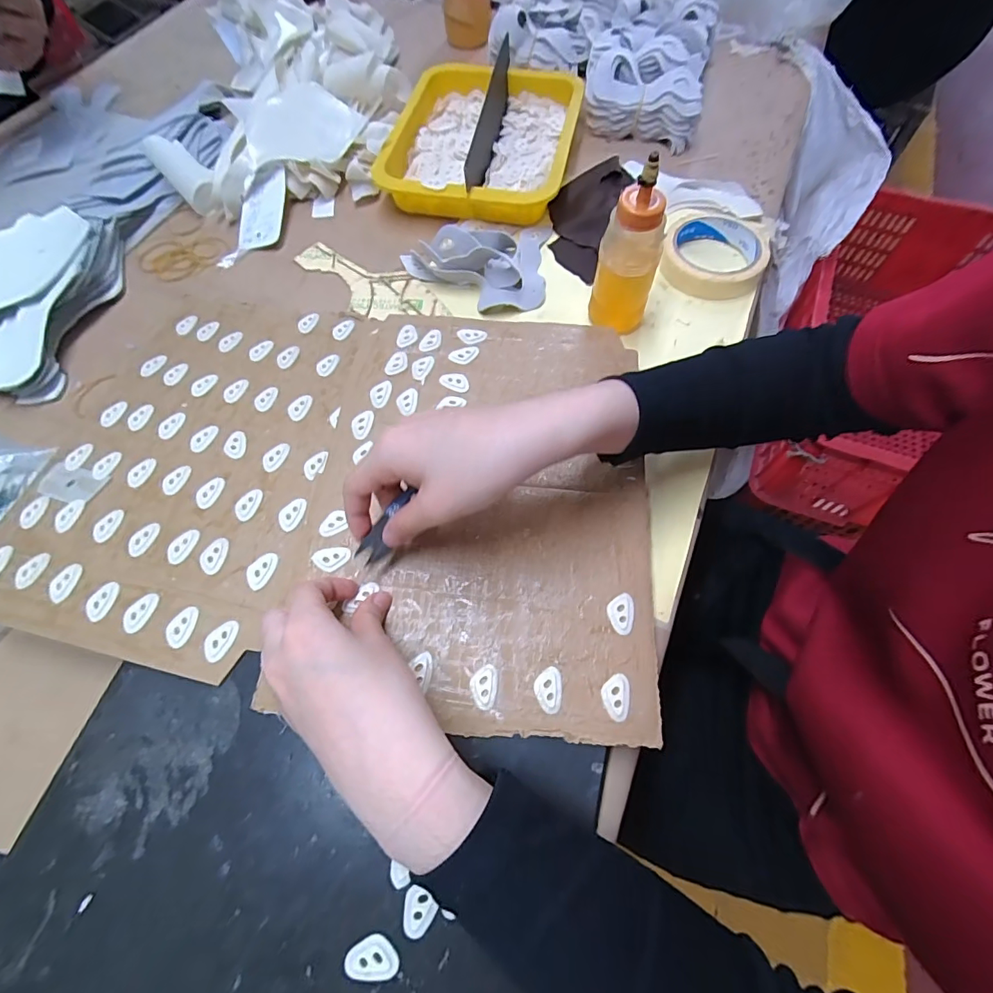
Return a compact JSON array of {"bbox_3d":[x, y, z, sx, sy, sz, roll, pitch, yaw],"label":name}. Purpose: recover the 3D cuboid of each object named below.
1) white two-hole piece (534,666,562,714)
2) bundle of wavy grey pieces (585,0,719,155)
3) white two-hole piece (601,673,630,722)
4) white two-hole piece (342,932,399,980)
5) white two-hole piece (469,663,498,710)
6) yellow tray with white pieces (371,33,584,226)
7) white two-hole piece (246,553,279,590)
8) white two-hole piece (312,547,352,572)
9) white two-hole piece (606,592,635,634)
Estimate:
[{"bbox_3d":[0.031,0.116,0.284,0.016,0.004,0.026,5,64,5],"label":"white two-hole piece"},{"bbox_3d":[0.196,-0.553,0.600,0.139,0.062,0.252,14,66,8],"label":"bundle of wavy grey pieces"},{"bbox_3d":[0.072,0.120,0.280,0.017,0.004,0.026,5,64,5],"label":"white two-hole piece"},{"bbox_3d":[-0.062,0.231,0.234,0.026,0.004,0.016,3,64,4],"label":"white two-hole piece"},{"bbox_3d":[-0.008,0.116,0.286,0.016,0.004,0.024,4,64,5],"label":"white two-hole piece"},{"bbox_3d":[-0.017,-0.417,0.547,0.206,0.046,0.269,6,65,5],"label":"yellow tray with white pieces"},{"bbox_3d":[-0.163,0.050,0.323,0.016,0.004,0.027,17,66,11],"label":"white two-hole piece"},{"bbox_3d":[-0.114,0.043,0.323,0.026,0.004,0.016,-4,64,1],"label":"white two-hole piece"},{"bbox_3d":[0.081,0.075,0.302,0.017,0.004,0.026,7,64,6],"label":"white two-hole piece"}]

